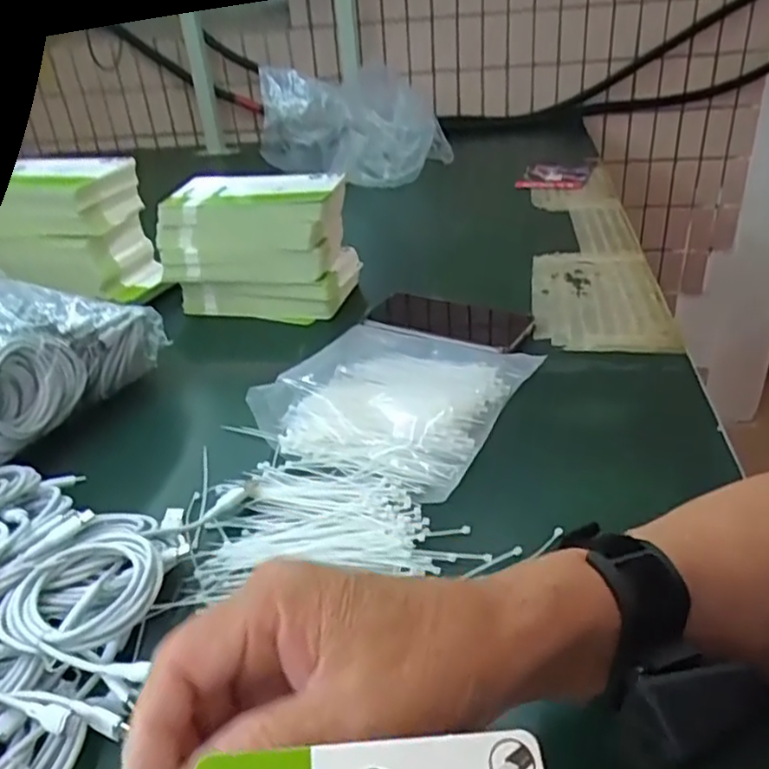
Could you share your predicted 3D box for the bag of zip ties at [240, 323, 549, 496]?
[{"bbox_3d":[0.010,0.003,0.569,0.177,0.035,0.198,12,35,26],"label":"bag of zip ties"}]

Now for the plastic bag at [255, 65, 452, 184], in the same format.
[{"bbox_3d":[-0.040,-0.399,1.067,0.285,0.158,0.095,-5,31,0],"label":"plastic bag"}]

